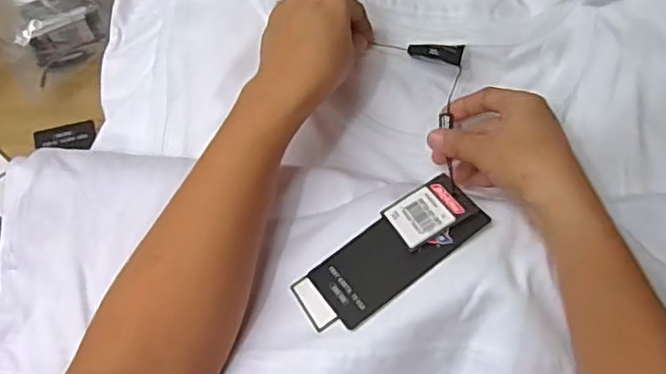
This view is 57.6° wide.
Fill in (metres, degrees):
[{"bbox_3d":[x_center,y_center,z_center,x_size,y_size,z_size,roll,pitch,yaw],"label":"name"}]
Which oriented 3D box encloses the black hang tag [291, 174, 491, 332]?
[{"bbox_3d":[0.035,0.041,0.370,0.120,0.005,0.050,-39,52,-10],"label":"black hang tag"}]

